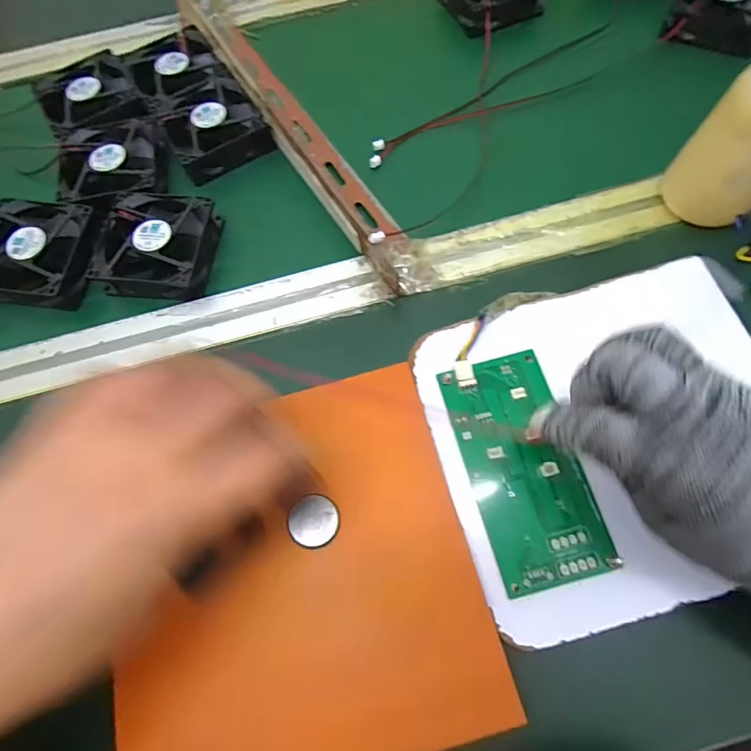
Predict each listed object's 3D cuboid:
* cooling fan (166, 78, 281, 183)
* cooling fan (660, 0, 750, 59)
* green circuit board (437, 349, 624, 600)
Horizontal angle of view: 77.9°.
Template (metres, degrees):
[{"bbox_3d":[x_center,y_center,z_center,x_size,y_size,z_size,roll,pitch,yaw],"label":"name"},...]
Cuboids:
[{"bbox_3d":[-0.138,-0.215,0.396,0.079,0.020,0.079,-30,68,-9],"label":"cooling fan"},{"bbox_3d":[0.307,-0.329,0.411,0.081,0.025,0.078,18,69,11],"label":"cooling fan"},{"bbox_3d":[0.087,0.051,0.273,0.064,0.007,0.133,-15,67,-3],"label":"green circuit board"}]

